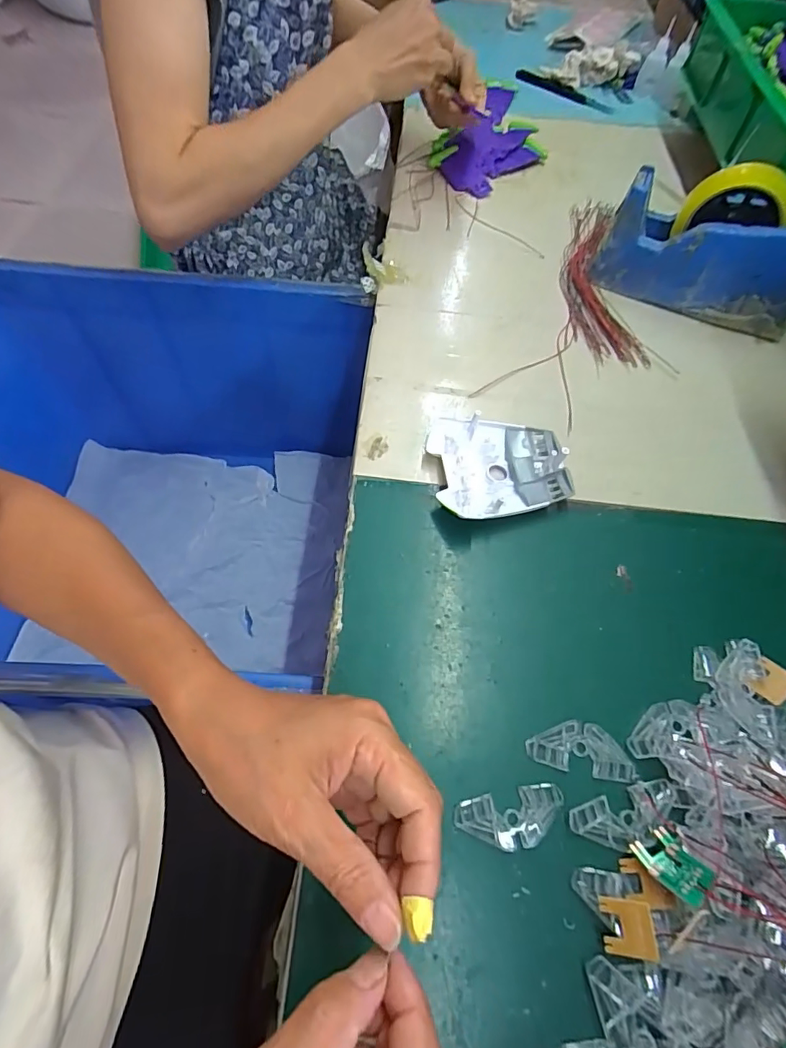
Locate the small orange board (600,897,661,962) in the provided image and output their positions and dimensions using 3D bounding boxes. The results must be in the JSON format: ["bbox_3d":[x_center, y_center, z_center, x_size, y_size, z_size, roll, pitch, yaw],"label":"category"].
[{"bbox_3d":[0.125,0.214,0.265,0.025,0.005,0.025,-10,63,21],"label":"small orange board"}]

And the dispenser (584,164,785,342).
[{"bbox_3d":[0.315,-0.278,0.494,0.198,0.110,0.069,24,63,10],"label":"dispenser"}]

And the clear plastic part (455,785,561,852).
[{"bbox_3d":[0.071,0.174,0.295,0.065,0.009,0.030,-5,62,-6],"label":"clear plastic part"}]

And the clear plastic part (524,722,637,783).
[{"bbox_3d":[0.120,0.143,0.318,0.067,0.004,0.029,12,62,3],"label":"clear plastic part"}]

